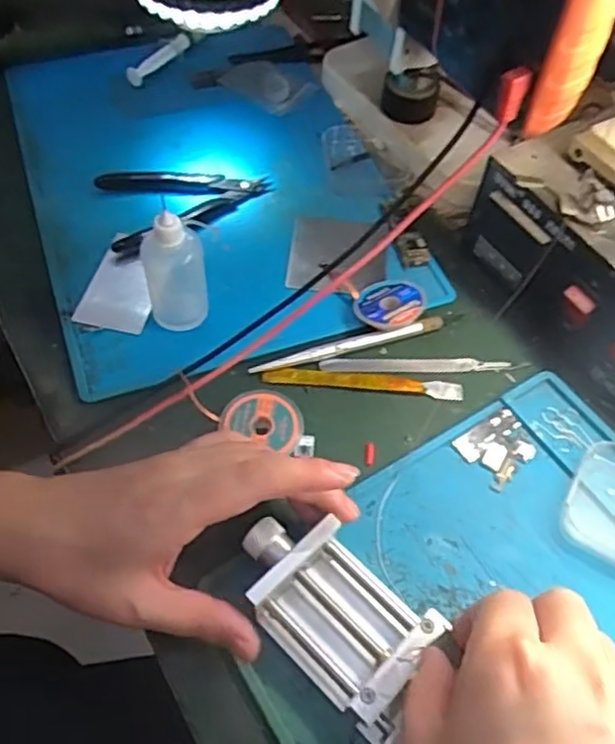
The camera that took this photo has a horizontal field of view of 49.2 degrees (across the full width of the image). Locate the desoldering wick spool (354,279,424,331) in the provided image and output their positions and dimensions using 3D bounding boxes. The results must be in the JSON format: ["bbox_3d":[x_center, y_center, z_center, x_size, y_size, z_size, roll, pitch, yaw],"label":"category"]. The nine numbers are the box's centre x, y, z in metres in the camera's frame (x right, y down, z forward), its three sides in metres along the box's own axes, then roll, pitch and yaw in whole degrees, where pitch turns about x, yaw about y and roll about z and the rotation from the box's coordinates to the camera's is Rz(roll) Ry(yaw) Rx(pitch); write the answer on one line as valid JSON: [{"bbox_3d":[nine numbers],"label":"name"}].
[{"bbox_3d":[0.052,-0.043,0.436,0.041,0.016,0.036,-8,57,-8],"label":"desoldering wick spool"}]

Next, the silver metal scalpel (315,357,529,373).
[{"bbox_3d":[0.073,-0.006,0.423,0.128,0.004,0.011,0,56,-2],"label":"silver metal scalpel"}]

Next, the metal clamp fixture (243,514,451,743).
[{"bbox_3d":[0.011,0.111,0.314,0.102,0.027,0.054,38,64,23],"label":"metal clamp fixture"}]

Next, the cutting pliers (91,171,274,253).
[{"bbox_3d":[-0.086,-0.127,0.484,0.121,0.019,0.076,-18,59,-14],"label":"cutting pliers"}]

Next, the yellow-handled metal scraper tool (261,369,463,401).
[{"bbox_3d":[0.035,0.005,0.414,0.122,0.006,0.014,6,56,2],"label":"yellow-handled metal scraper tool"}]

